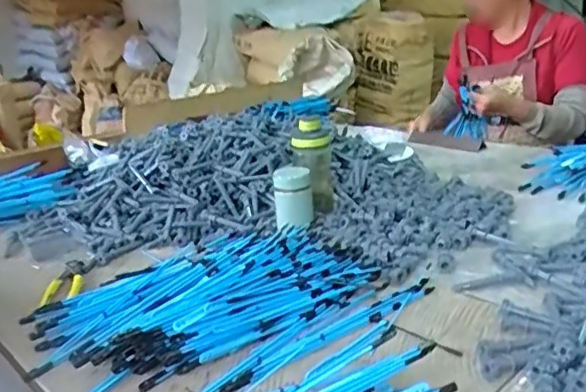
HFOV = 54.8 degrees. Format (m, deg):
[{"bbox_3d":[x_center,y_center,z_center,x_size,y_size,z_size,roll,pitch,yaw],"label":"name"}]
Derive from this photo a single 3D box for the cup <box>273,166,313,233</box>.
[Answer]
[{"bbox_3d":[0.001,0.001,0.973,0.061,0.090,0.052,-4,18,1],"label":"cup"}]

